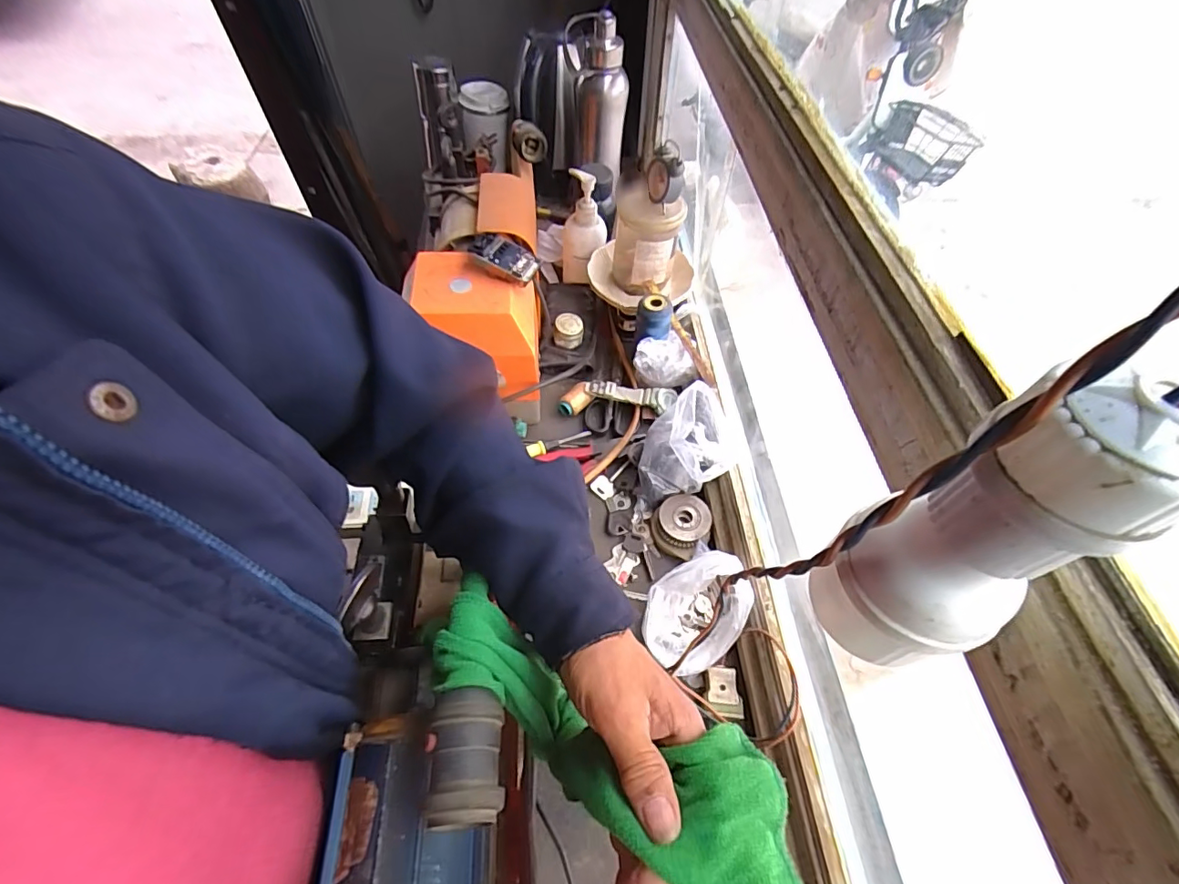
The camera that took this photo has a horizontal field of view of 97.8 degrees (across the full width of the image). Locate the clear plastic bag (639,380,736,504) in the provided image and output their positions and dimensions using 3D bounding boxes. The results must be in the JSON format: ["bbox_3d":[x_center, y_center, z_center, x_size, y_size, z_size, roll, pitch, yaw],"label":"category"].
[{"bbox_3d":[0.107,0.009,0.561,0.097,0.110,0.092,14,57,9],"label":"clear plastic bag"}]

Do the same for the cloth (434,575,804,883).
[{"bbox_3d":[0.017,0.184,0.308,0.242,0.121,0.082,28,60,20],"label":"cloth"}]

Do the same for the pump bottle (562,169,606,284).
[{"bbox_3d":[-0.008,-0.303,0.735,0.062,0.155,0.049,19,33,12],"label":"pump bottle"}]

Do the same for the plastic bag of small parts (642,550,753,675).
[{"bbox_3d":[0.107,0.166,0.504,0.105,0.057,0.088,-24,59,-16],"label":"plastic bag of small parts"}]

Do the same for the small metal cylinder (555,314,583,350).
[{"bbox_3d":[-0.027,-0.146,0.667,0.037,0.033,0.035,0,55,0],"label":"small metal cylinder"}]

